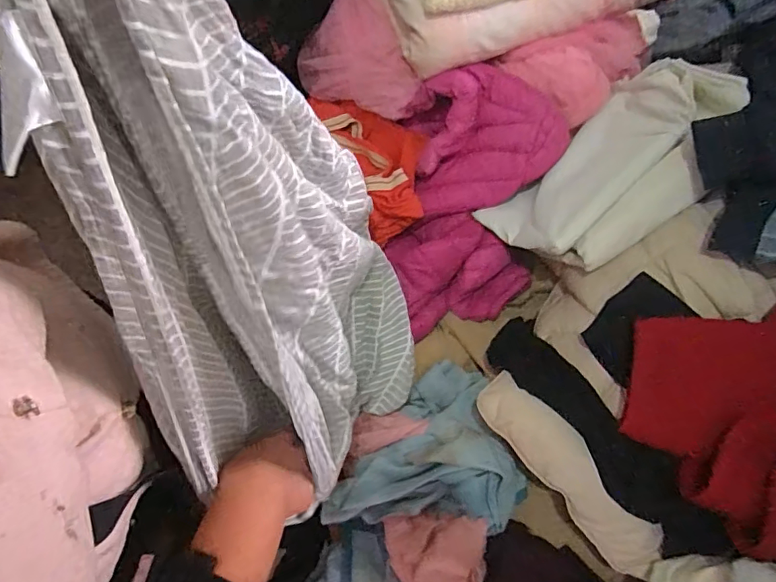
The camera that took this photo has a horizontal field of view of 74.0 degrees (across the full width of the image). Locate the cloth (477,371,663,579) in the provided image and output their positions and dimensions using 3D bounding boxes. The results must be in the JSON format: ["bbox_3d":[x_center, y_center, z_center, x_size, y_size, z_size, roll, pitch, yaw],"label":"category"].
[{"bbox_3d":[0.206,0.206,0.592,0.066,0.040,0.256,-40,81,-6],"label":"cloth"}]

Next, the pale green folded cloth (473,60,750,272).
[{"bbox_3d":[0.288,-0.161,0.659,0.310,0.053,0.194,-47,42,7],"label":"pale green folded cloth"}]

